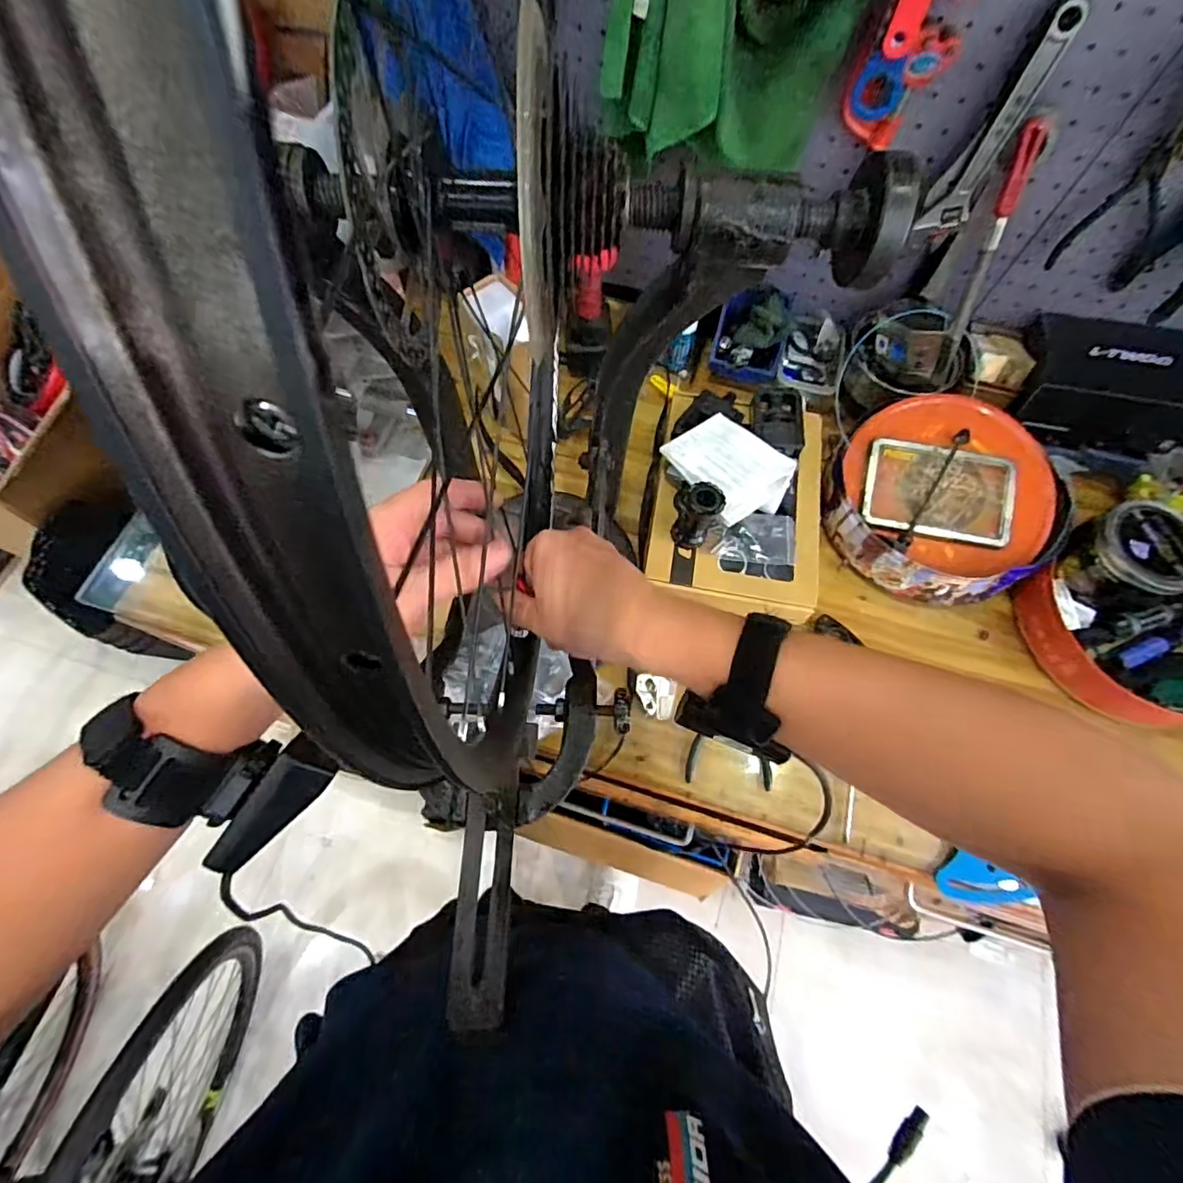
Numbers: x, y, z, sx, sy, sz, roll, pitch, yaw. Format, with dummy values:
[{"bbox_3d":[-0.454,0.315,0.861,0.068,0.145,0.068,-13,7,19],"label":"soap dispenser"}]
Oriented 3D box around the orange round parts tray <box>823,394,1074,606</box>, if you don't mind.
[{"bbox_3d":[0.469,-0.118,0.731,0.296,0.075,0.260,29,88,5],"label":"orange round parts tray"}]

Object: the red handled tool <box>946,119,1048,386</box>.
[{"bbox_3d":[0.484,-0.400,0.675,0.022,0.275,0.025,-21,48,-10],"label":"red handled tool"}]

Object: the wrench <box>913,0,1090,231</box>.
[{"bbox_3d":[0.437,-0.496,0.592,0.042,0.207,0.014,36,71,12],"label":"wrench"}]

